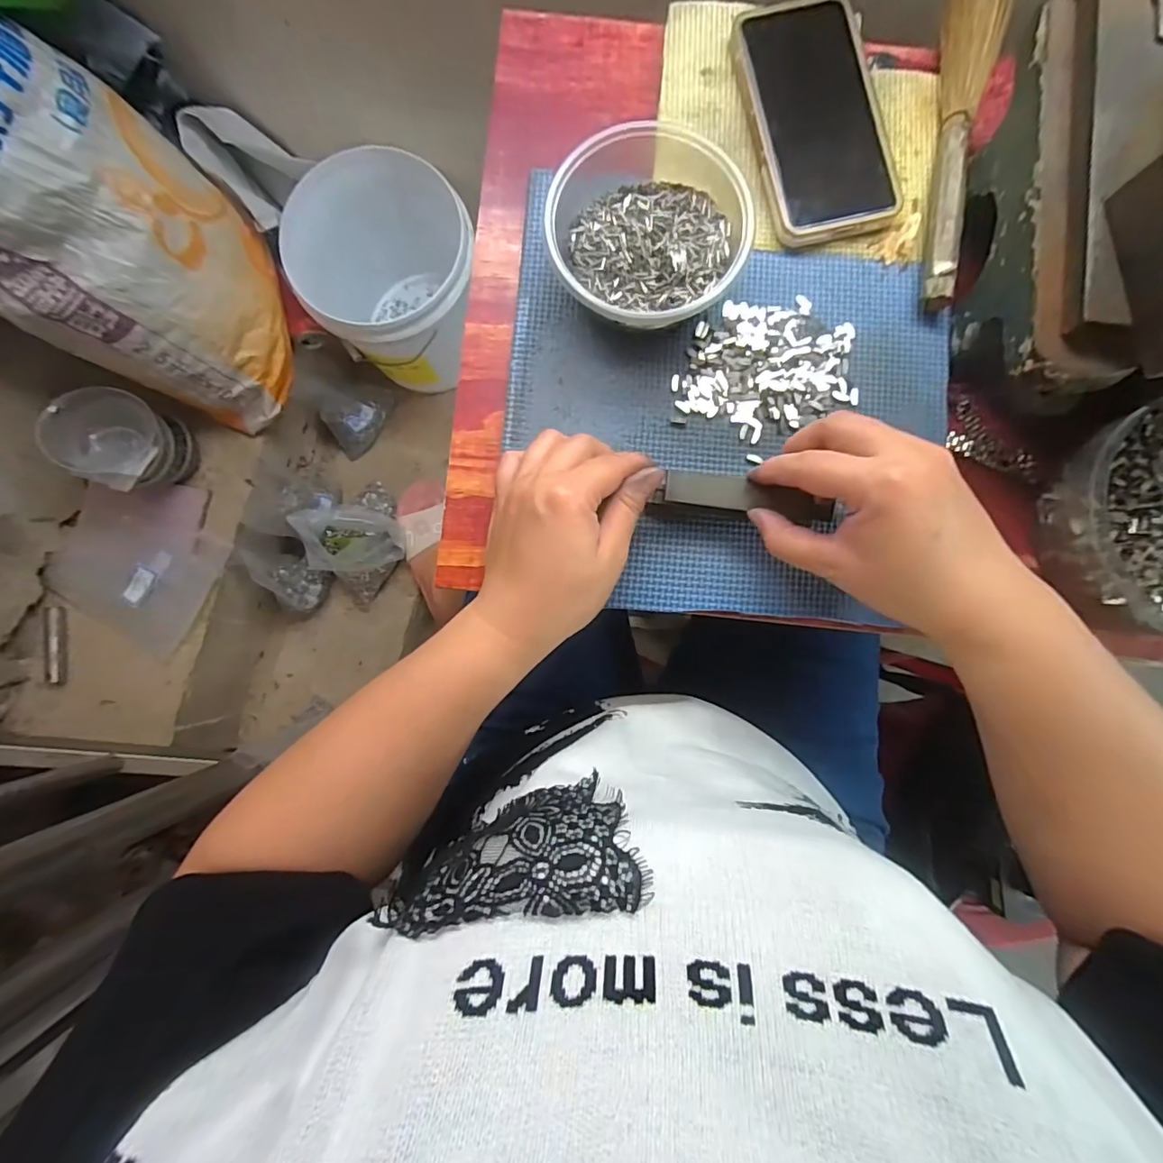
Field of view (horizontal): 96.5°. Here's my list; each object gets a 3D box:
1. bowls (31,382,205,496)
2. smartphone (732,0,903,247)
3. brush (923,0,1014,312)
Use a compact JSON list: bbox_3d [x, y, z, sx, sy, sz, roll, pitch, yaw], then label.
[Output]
[{"bbox_3d":[-0.637,-0.191,0.738,0.101,0.149,0.127,23,86,1],"label":"bowls"},{"bbox_3d":[0.148,-0.292,0.327,0.077,0.009,0.153,-11,86,-1],"label":"smartphone"},{"bbox_3d":[0.236,-0.283,0.324,0.038,0.020,0.230,14,86,1],"label":"brush"}]

